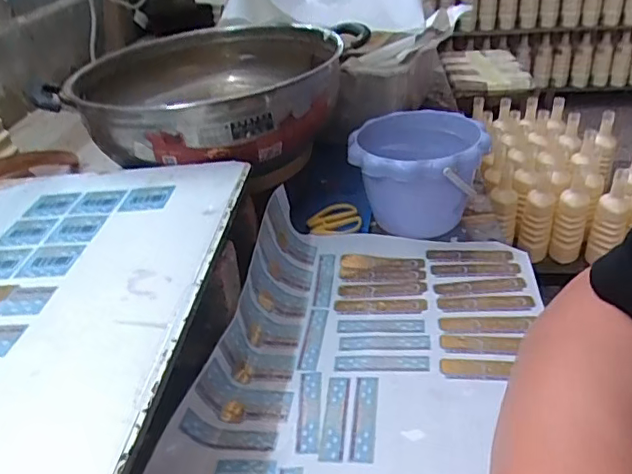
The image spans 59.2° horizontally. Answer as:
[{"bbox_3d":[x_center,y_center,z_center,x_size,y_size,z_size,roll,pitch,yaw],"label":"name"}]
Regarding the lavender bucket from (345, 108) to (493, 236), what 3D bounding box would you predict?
[{"bbox_3d":[0.125,-0.075,0.669,0.146,0.121,0.165,7,36,19],"label":"lavender bucket"}]

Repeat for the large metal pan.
[{"bbox_3d":[-0.127,-0.182,0.672,0.309,0.073,0.303,-2,33,2],"label":"large metal pan"}]

